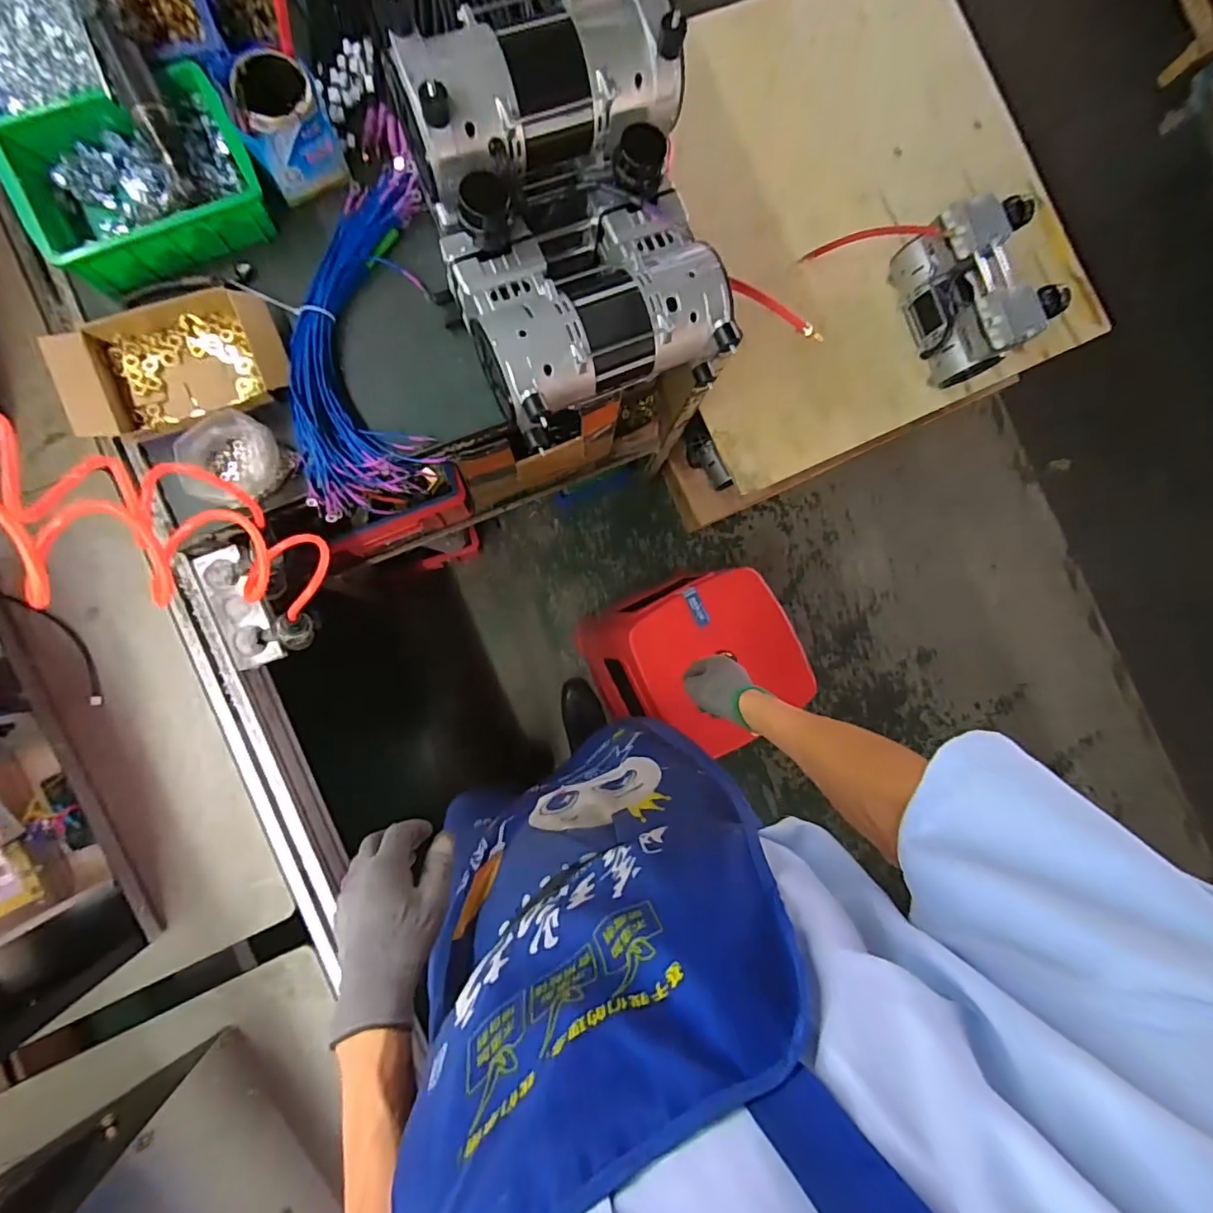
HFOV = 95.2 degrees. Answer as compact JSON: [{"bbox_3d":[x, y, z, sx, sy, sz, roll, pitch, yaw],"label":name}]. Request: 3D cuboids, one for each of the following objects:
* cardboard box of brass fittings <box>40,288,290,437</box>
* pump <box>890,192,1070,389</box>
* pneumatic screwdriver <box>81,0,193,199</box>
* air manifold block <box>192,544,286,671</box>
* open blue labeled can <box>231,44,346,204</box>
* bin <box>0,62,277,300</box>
[{"bbox_3d":[-0.526,-0.302,0.683,0.240,0.059,0.158,-14,89,-7],"label":"cardboard box of brass fittings"},{"bbox_3d":[0.725,-0.622,1.136,0.143,0.225,0.296,-24,90,-7],"label":"pump"},{"bbox_3d":[-0.543,-0.617,0.622,0.038,0.032,0.278,-23,103,-7],"label":"pneumatic screwdriver"},{"bbox_3d":[-0.467,0.001,0.705,0.052,0.017,0.153,-22,90,-7],"label":"air manifold block"},{"bbox_3d":[-0.391,-0.587,0.670,0.098,0.100,0.109,-25,90,-7],"label":"open blue labeled can"},{"bbox_3d":[-0.567,-0.520,0.688,0.254,0.090,0.200,-28,90,-7],"label":"bin"}]

